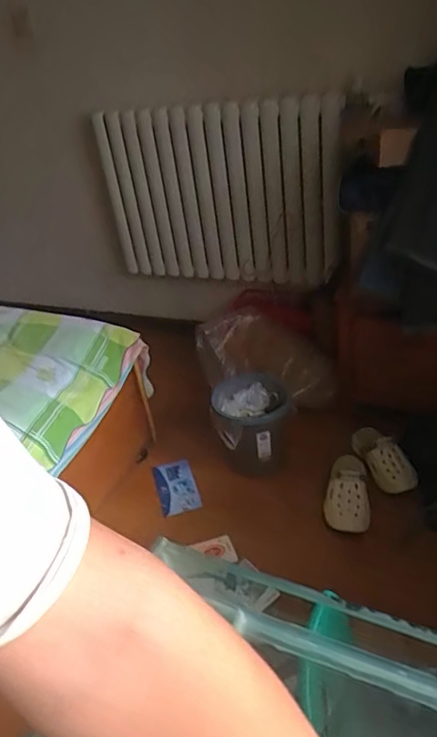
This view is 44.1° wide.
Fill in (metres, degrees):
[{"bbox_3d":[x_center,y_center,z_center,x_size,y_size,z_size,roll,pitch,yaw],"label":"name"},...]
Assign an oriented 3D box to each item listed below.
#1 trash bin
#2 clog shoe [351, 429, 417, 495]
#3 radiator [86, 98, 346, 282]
[{"bbox_3d":[0.112,0.200,1.755,0.244,0.301,0.292,-6,36,1],"label":"trash bin"},{"bbox_3d":[0.513,0.269,1.695,0.125,0.079,0.273,-13,37,-7],"label":"clog shoe"},{"bbox_3d":[-0.004,-0.593,1.892,0.912,0.636,0.164,20,44,32],"label":"radiator"}]

